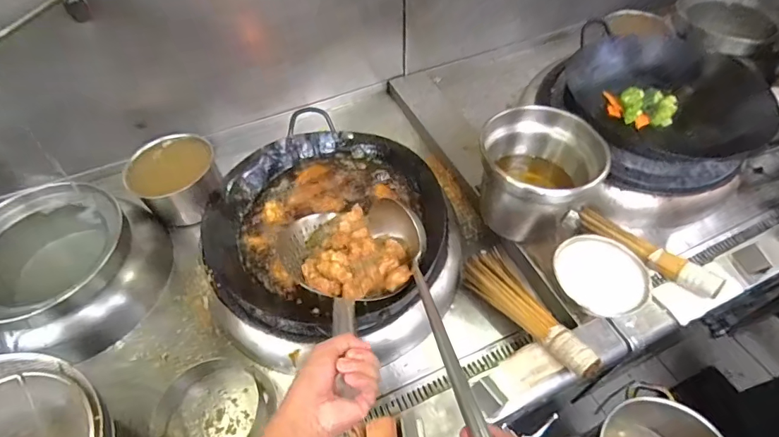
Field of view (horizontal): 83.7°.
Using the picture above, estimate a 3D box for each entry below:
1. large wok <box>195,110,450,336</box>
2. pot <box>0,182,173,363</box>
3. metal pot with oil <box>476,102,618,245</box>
[{"bbox_3d":[-0.104,0.014,0.823,0.404,0.126,0.418,-1,52,1],"label":"large wok"},{"bbox_3d":[-0.640,0.100,0.868,0.286,0.193,0.307,-1,52,1],"label":"pot"},{"bbox_3d":[0.290,-0.086,0.869,0.219,0.203,0.176,24,56,19],"label":"metal pot with oil"}]

